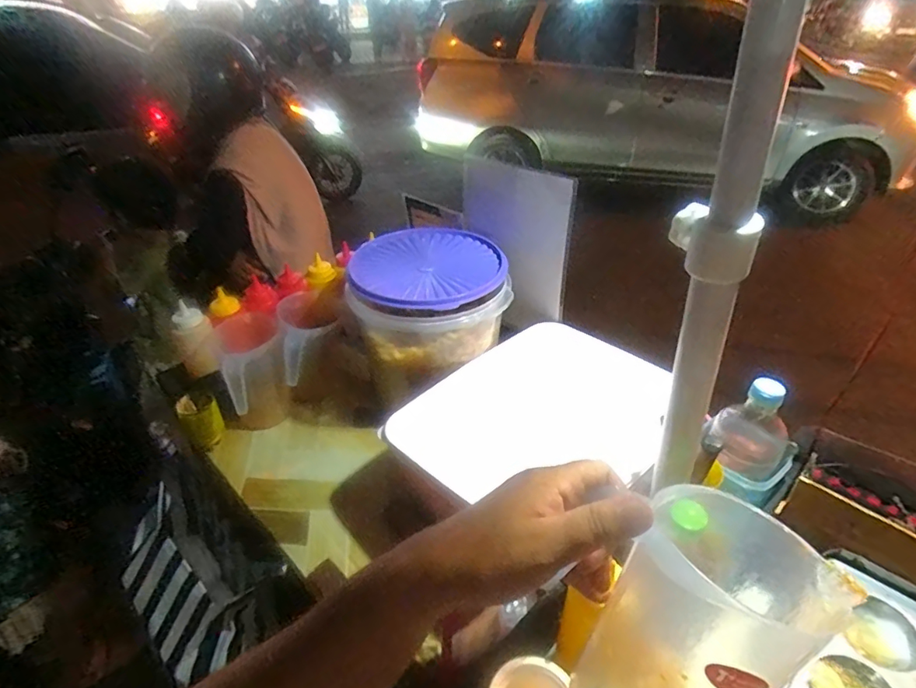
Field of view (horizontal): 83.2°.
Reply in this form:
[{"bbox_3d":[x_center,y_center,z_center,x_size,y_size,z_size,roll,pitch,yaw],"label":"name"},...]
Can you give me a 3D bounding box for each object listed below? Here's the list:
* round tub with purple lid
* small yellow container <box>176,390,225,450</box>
[{"bbox_3d":[-0.051,-0.080,0.827,0.246,0.108,0.265,-13,36,-15],"label":"round tub with purple lid"},{"bbox_3d":[-0.414,0.120,0.834,0.055,0.071,0.058,12,37,20],"label":"small yellow container"}]

